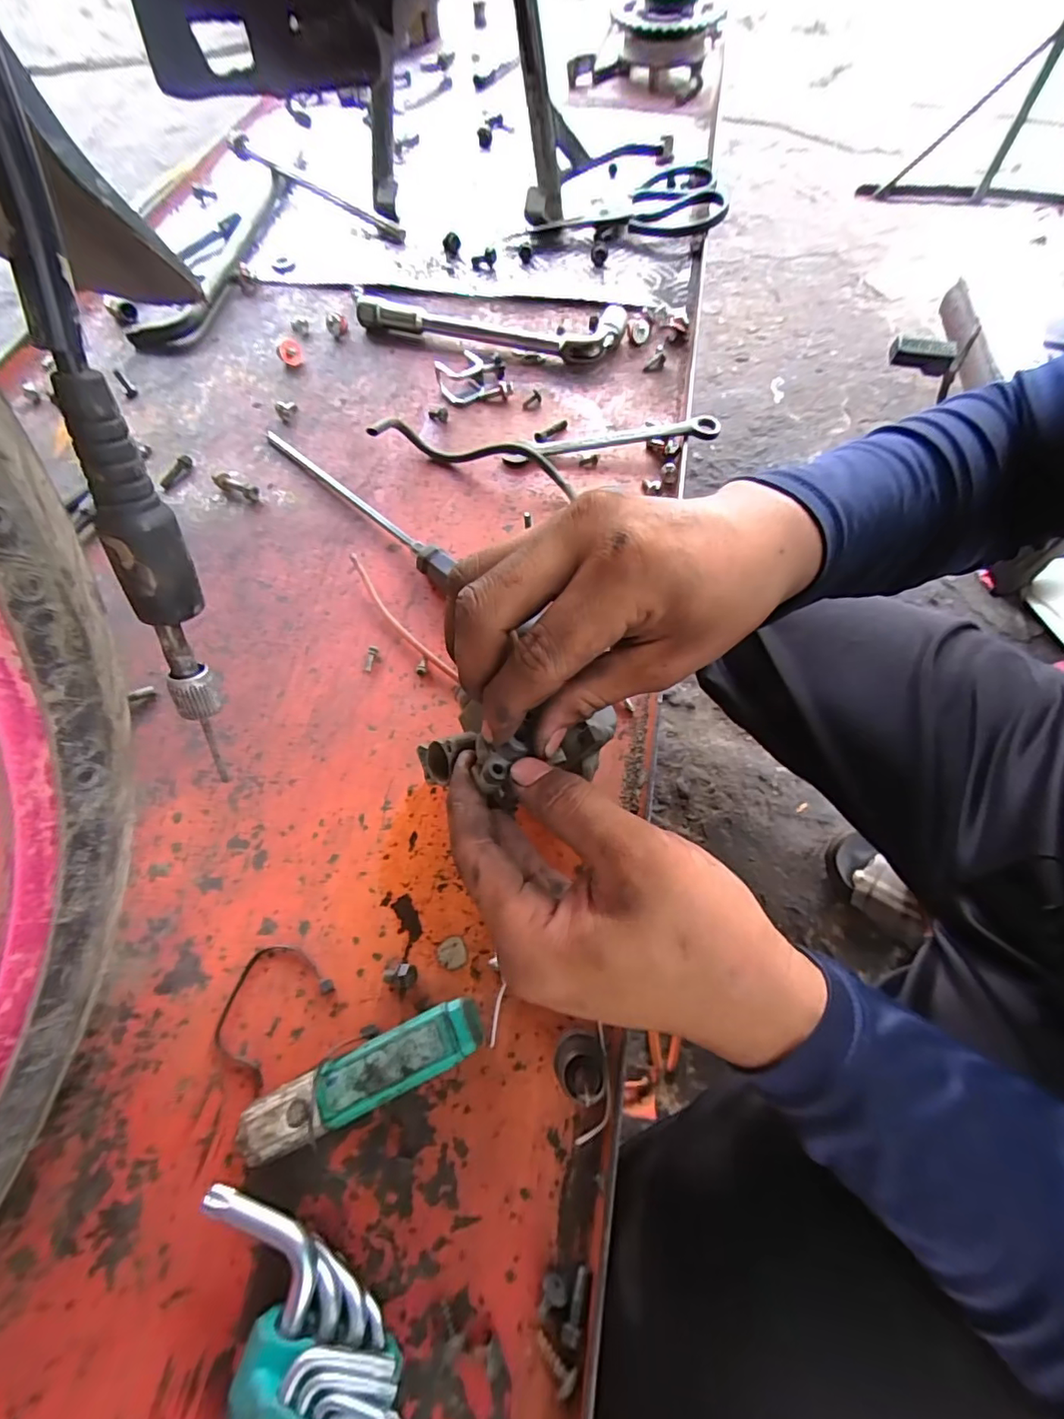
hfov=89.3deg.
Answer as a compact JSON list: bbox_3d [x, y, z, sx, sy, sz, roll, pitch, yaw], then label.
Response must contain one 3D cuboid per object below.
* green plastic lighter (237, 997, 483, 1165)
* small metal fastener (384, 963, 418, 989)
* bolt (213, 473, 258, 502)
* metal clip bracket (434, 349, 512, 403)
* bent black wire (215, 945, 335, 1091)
[{"bbox_3d":[-0.071,0.159,0.234,0.102,0.020,0.025,-24,66,-9],"label":"green plastic lighter"},{"bbox_3d":[-0.063,0.126,0.255,0.016,0.012,0.011,1,64,3],"label":"small metal fastener"},{"bbox_3d":[-0.220,-0.165,0.401,0.036,0.011,0.009,24,67,13],"label":"bolt"},{"bbox_3d":[-0.047,-0.268,0.433,0.058,0.027,0.031,-7,64,-1],"label":"metal clip bracket"},{"bbox_3d":[-0.125,0.140,0.254,0.042,0.005,0.051,31,69,16],"label":"bent black wire"}]

